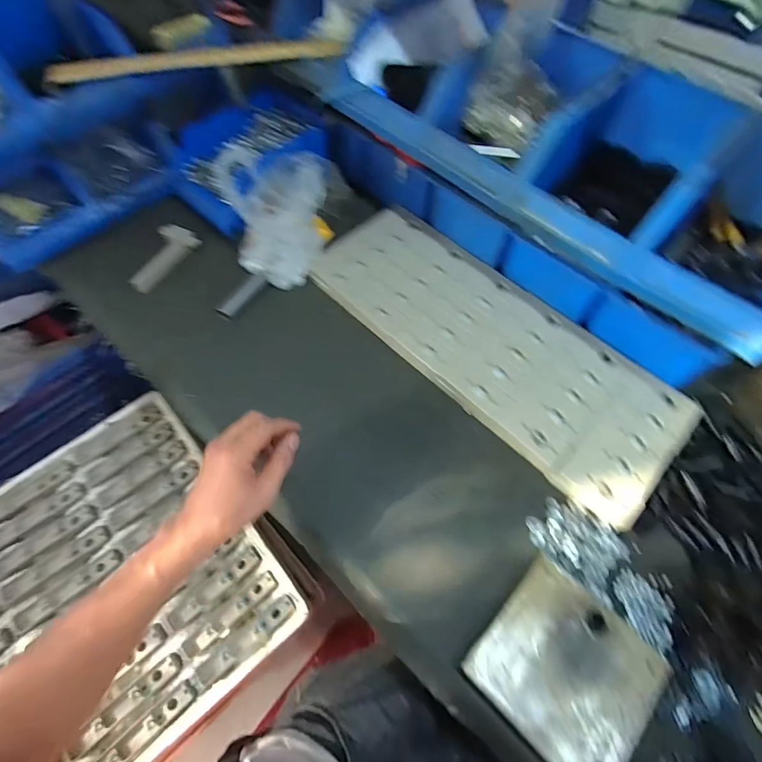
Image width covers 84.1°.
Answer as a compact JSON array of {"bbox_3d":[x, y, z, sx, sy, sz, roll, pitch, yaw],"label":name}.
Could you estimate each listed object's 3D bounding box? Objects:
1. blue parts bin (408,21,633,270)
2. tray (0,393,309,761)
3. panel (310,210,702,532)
[{"bbox_3d":[0.170,-0.313,0.604,0.172,0.226,0.212,41,70,18],"label":"blue parts bin"},{"bbox_3d":[-0.468,0.333,0.647,0.525,0.041,0.507,-39,70,-17],"label":"tray"},{"bbox_3d":[0.146,-0.064,0.600,0.544,0.016,0.213,39,70,17],"label":"panel"}]

